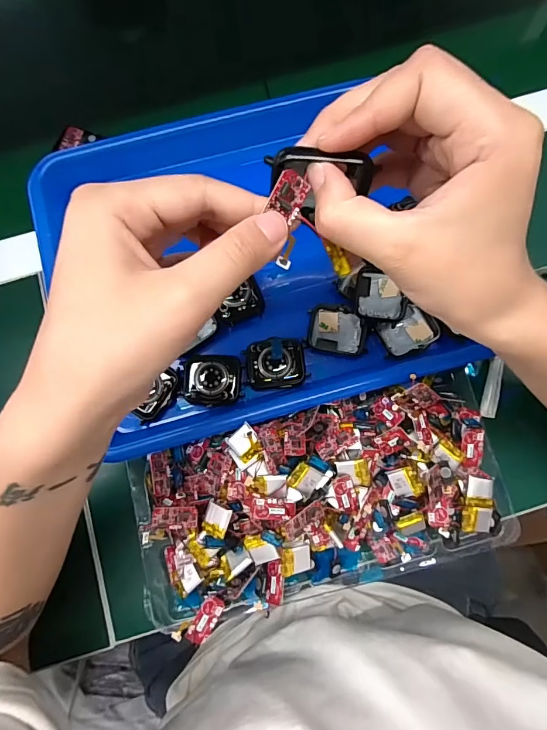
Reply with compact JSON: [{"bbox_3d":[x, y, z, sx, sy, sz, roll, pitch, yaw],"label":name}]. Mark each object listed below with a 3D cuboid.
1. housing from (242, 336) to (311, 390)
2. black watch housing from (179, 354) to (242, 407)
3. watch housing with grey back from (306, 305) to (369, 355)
[{"bbox_3d":[0.002,-0.001,0.302,0.044,0.010,0.036,-7,77,0],"label":"housing"},{"bbox_3d":[-0.044,0.011,0.300,0.042,0.009,0.035,-1,77,1],"label":"black watch housing"},{"bbox_3d":[0.048,-0.027,0.308,0.042,0.009,0.035,5,77,3],"label":"watch housing with grey back"}]

